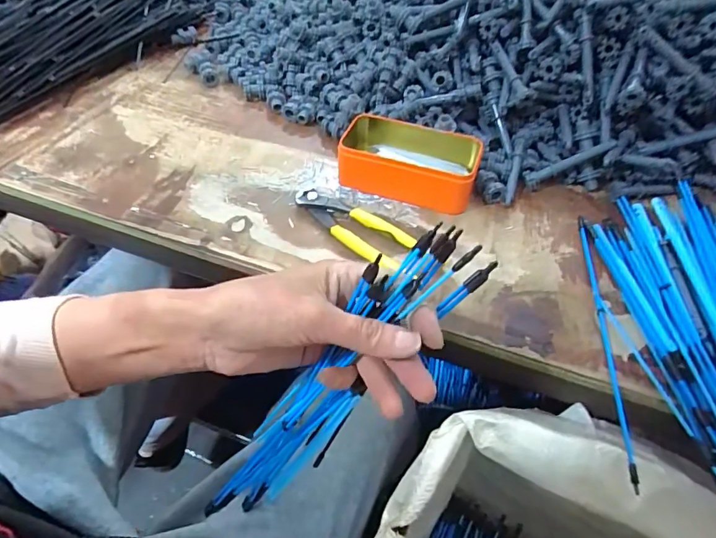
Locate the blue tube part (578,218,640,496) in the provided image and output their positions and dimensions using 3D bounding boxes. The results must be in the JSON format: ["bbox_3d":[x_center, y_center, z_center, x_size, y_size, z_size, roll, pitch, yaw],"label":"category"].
[{"bbox_3d":[0.207,0.050,0.380,0.010,0.008,0.247,8,49,3],"label":"blue tube part"}]

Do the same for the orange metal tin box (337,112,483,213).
[{"bbox_3d":[0.051,-0.119,0.489,0.151,0.044,0.091,17,50,11],"label":"orange metal tin box"}]

